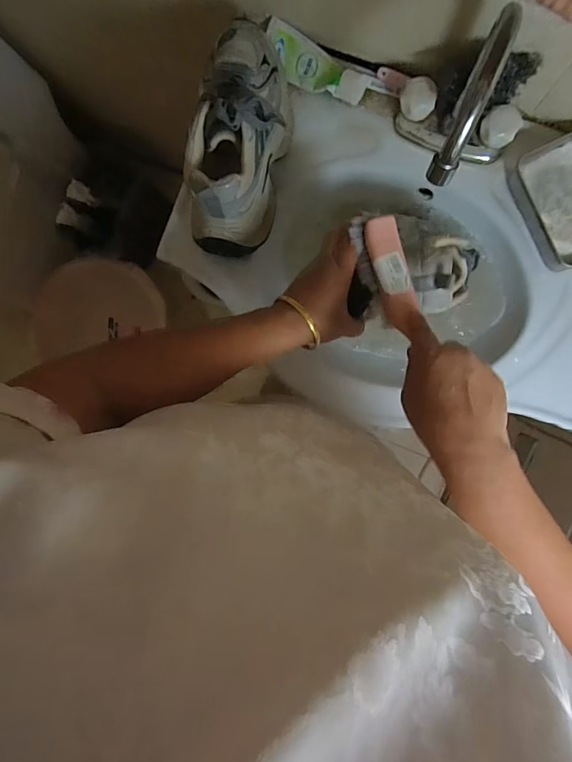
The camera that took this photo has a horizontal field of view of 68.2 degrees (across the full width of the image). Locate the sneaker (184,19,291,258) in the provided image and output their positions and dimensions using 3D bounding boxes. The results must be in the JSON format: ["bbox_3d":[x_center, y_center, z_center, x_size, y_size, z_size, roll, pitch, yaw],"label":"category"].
[{"bbox_3d":[-0.052,-0.282,0.487,0.088,0.114,0.238,14,95,5],"label":"sneaker"}]

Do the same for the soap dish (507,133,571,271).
[{"bbox_3d":[0.338,-0.214,0.496,0.097,0.028,0.146,-21,91,7],"label":"soap dish"}]

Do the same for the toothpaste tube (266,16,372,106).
[{"bbox_3d":[0.035,-0.395,0.532,0.138,0.032,0.047,31,96,4],"label":"toothpaste tube"}]

